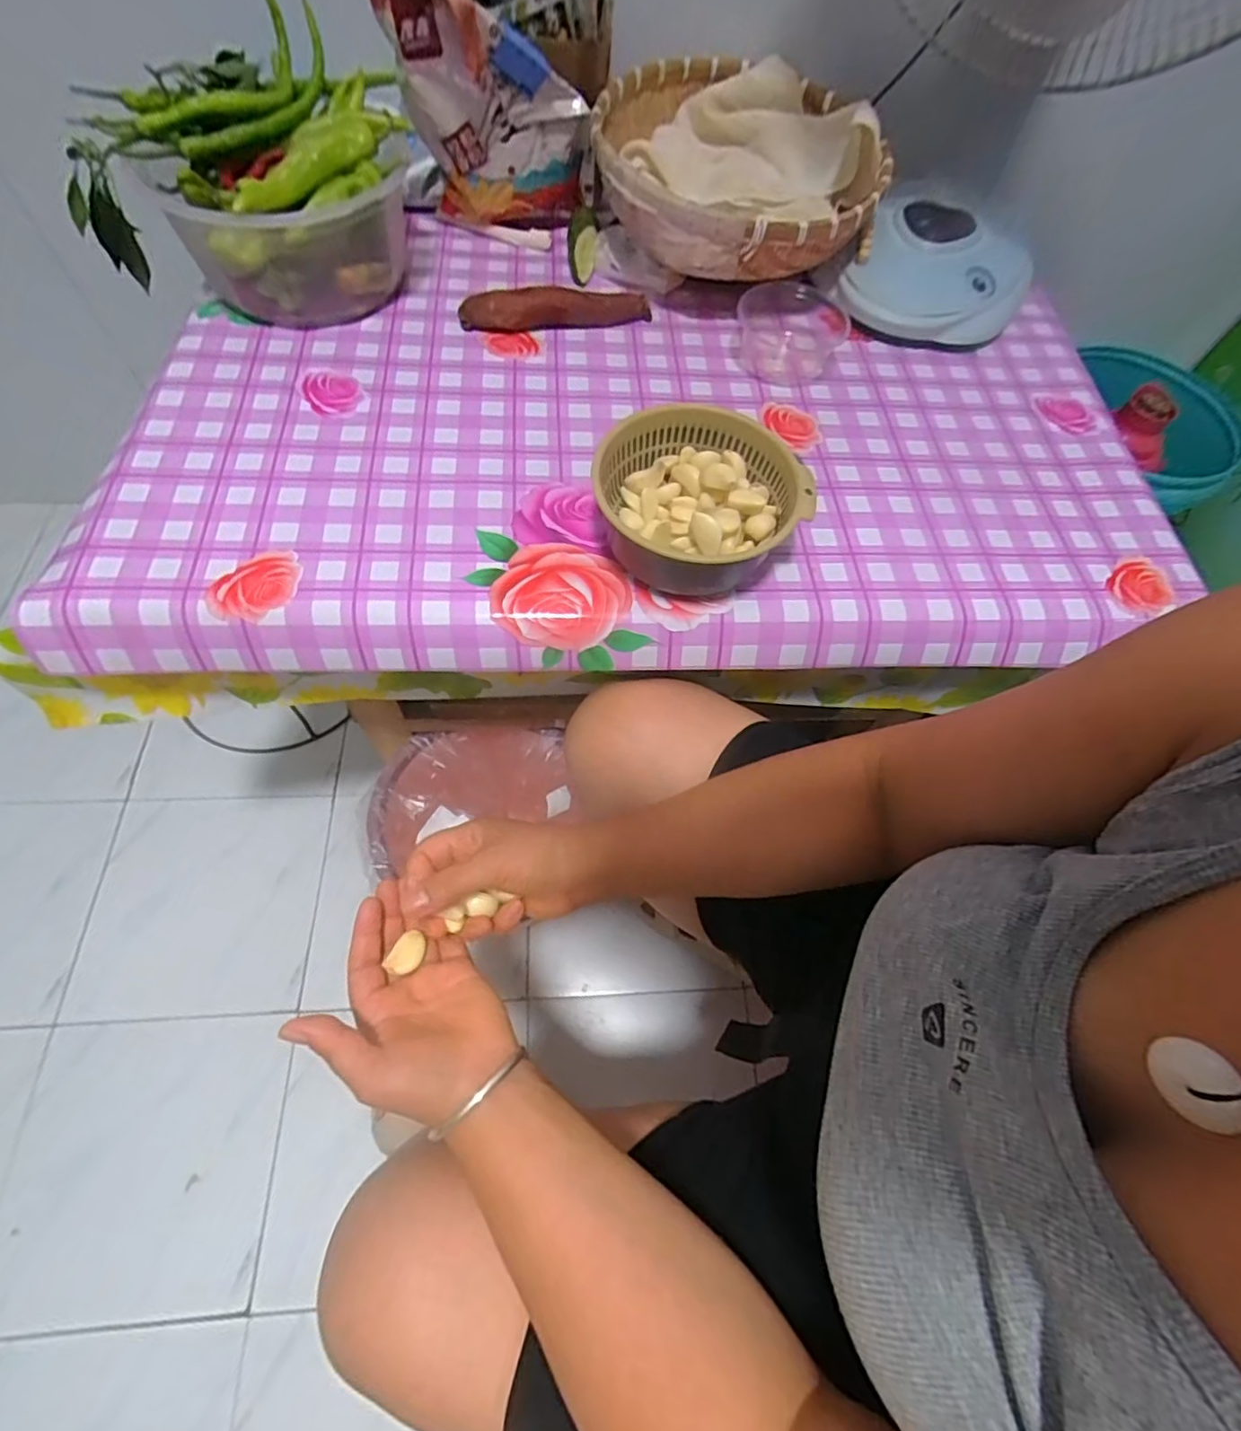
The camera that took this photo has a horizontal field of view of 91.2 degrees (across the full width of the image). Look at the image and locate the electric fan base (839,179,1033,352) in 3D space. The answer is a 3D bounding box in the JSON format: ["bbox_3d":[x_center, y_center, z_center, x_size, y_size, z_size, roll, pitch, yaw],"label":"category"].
[{"bbox_3d":[0.345,-0.475,0.650,0.177,0.072,0.183,27,63,9],"label":"electric fan base"}]

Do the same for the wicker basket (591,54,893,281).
[{"bbox_3d":[0.124,-0.555,0.629,0.290,0.091,0.282,-4,63,-6],"label":"wicker basket"}]

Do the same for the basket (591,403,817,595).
[{"bbox_3d":[0.061,-0.165,0.478,0.134,0.071,0.151,-36,71,-21],"label":"basket"}]

